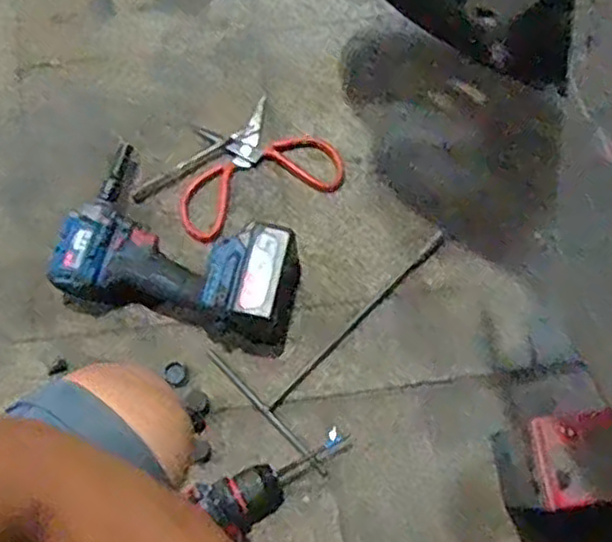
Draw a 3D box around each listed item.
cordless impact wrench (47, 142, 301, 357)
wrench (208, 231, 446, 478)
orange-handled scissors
[{"bbox_3d":[-0.129,-0.011,0.761,0.261,0.074,0.164,25,75,7],"label":"cordless impact wrench"},{"bbox_3d":[0.055,0.056,0.771,0.280,0.007,0.169,-43,79,-12],"label":"wrench"},{"bbox_3d":[-0.066,-0.129,0.825,0.193,0.015,0.139,-22,75,-7],"label":"orange-handled scissors"}]

